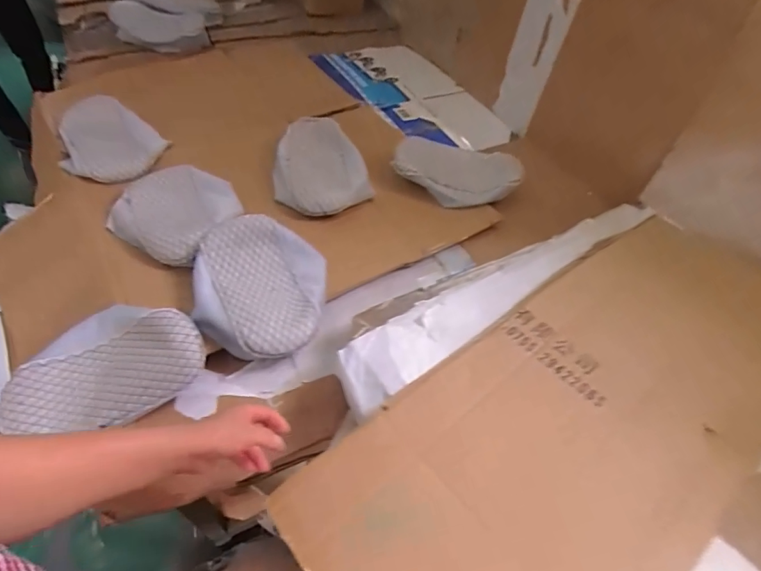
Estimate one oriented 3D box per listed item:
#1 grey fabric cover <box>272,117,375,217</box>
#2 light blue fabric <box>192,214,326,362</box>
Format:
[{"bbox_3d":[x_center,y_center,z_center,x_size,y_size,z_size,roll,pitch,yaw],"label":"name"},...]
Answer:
[{"bbox_3d":[-0.148,-0.287,1.084,0.215,0.051,0.323,-11,51,-14],"label":"grey fabric cover"},{"bbox_3d":[-0.223,0.001,0.838,0.233,0.078,0.275,1,49,-3],"label":"light blue fabric"}]

